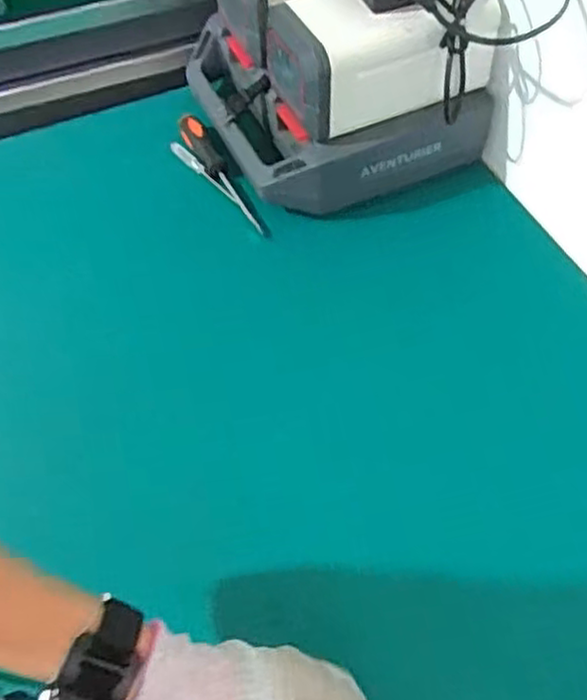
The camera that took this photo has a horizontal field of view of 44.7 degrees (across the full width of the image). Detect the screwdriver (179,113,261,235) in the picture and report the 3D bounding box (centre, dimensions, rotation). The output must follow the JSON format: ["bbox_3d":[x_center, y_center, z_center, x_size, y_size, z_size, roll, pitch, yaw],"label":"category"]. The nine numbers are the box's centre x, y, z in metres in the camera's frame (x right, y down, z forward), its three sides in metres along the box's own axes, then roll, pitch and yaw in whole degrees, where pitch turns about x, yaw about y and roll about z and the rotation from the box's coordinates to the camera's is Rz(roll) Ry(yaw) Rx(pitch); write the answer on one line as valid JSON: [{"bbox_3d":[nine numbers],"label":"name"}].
[{"bbox_3d":[-0.074,-0.183,0.740,0.025,0.019,0.149,-28,74,-17],"label":"screwdriver"}]

